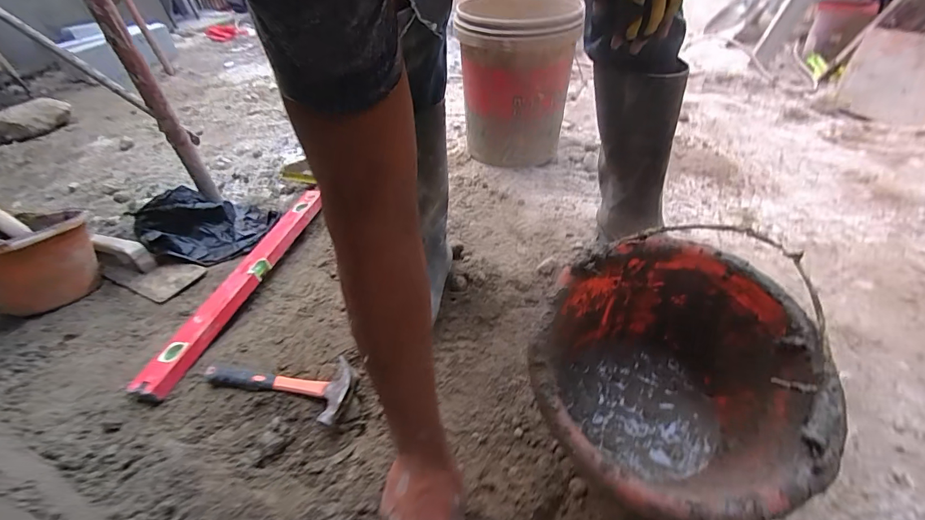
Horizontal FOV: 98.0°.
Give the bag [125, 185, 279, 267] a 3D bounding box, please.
[{"bbox_3d":[-0.644,-0.103,0.996,0.266,0.109,0.262,25,49,32],"label":"bag"}]

